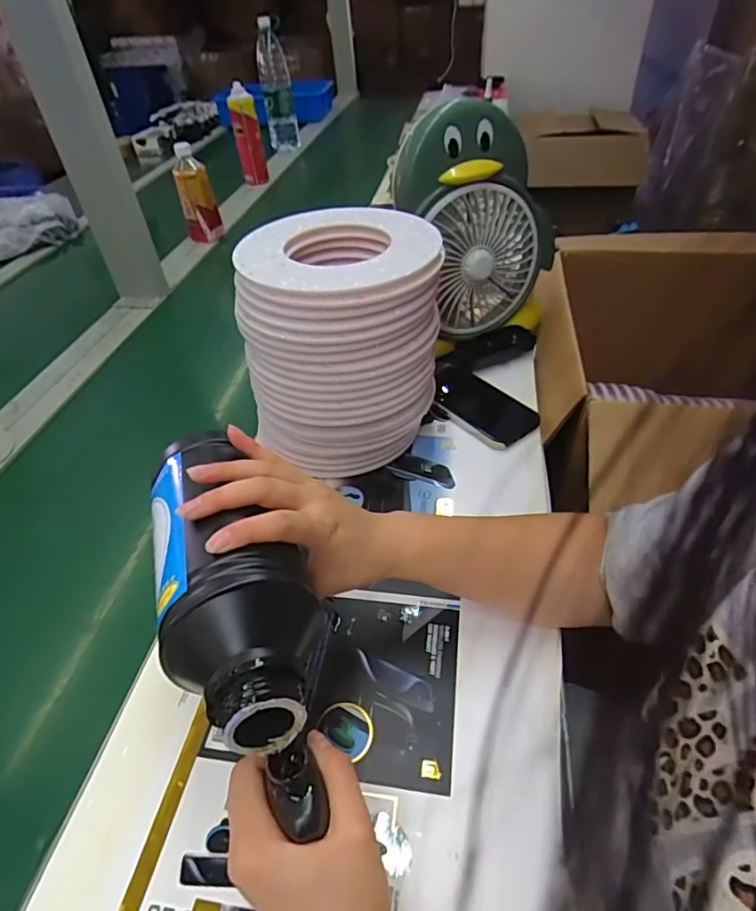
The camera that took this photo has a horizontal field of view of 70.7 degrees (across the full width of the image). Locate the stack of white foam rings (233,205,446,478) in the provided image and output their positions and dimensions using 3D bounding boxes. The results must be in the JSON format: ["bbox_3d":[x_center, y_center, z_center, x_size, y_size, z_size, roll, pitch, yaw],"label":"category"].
[{"bbox_3d":[-0.038,-0.116,0.577,0.197,0.225,0.186,-14,45,-11],"label":"stack of white foam rings"}]

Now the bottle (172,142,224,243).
[{"bbox_3d":[-0.381,-0.550,1.116,0.072,0.168,0.086,-15,44,-11],"label":"bottle"}]

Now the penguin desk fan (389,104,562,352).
[{"bbox_3d":[0.132,-0.292,0.698,0.209,0.272,0.119,-8,43,-3],"label":"penguin desk fan"}]

